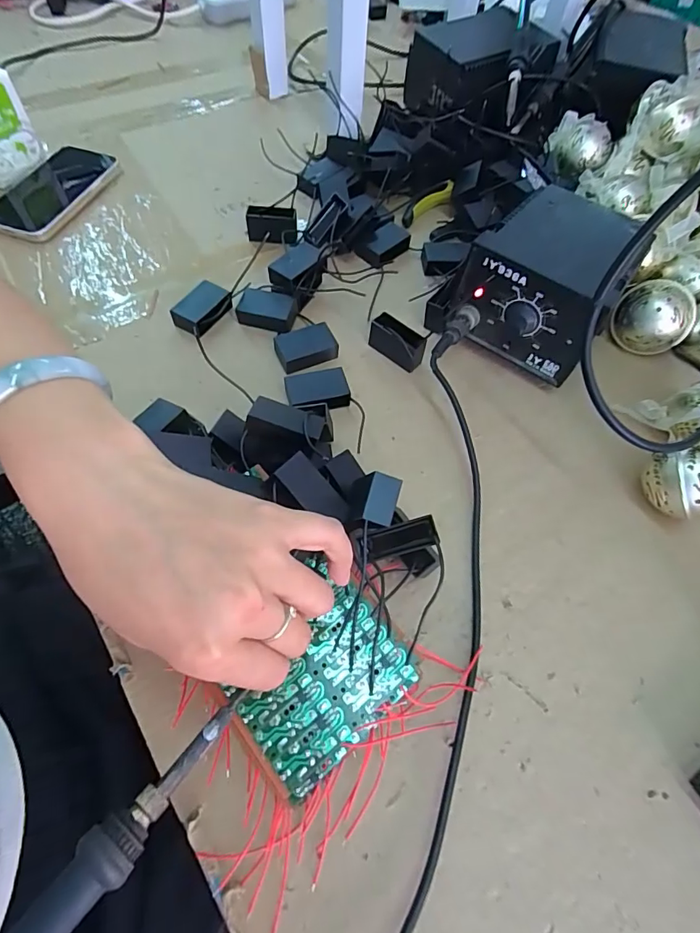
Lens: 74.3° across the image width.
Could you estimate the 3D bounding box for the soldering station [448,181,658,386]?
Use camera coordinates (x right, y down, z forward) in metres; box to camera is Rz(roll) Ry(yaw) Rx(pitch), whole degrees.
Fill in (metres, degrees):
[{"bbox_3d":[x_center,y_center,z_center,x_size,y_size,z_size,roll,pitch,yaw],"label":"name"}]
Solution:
[{"bbox_3d":[0.171,-0.159,0.394,0.111,0.098,0.134,35,65,15],"label":"soldering station"}]

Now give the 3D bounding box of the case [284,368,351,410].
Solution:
[{"bbox_3d":[-0.026,-0.059,0.374,0.048,0.020,0.031,-10,62,-8],"label":"case"}]

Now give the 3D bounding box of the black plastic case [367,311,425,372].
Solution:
[{"bbox_3d":[0.040,-0.106,0.393,0.048,0.031,0.022,33,64,14],"label":"black plastic case"}]

